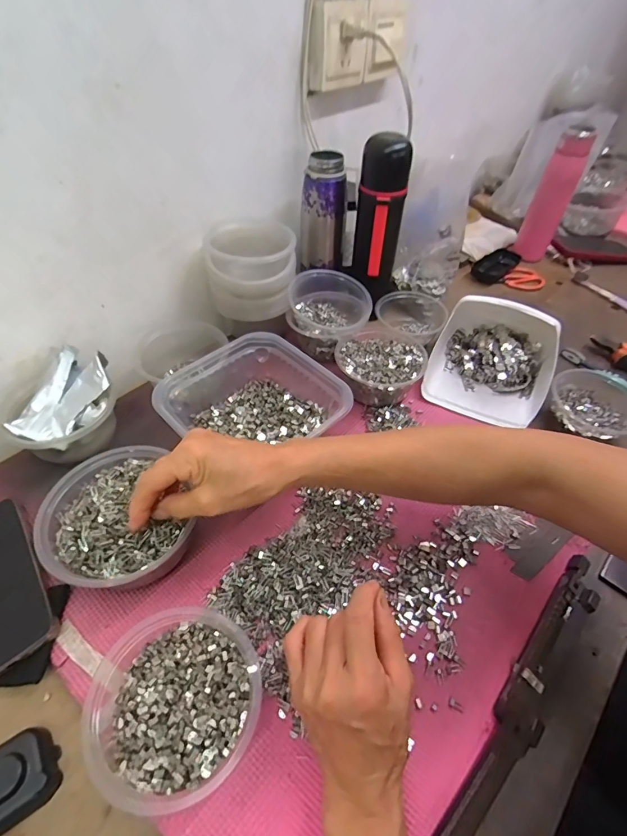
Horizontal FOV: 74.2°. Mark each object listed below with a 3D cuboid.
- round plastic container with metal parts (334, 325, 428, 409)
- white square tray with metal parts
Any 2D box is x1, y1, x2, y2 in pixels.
[{"bbox_3d":[0.084,-0.074,0.558,0.115,0.050,0.131,-10,51,-10],"label":"round plastic container with metal parts"},{"bbox_3d":[0.245,-0.087,0.566,0.156,0.080,0.176,21,52,16],"label":"white square tray with metal parts"}]

